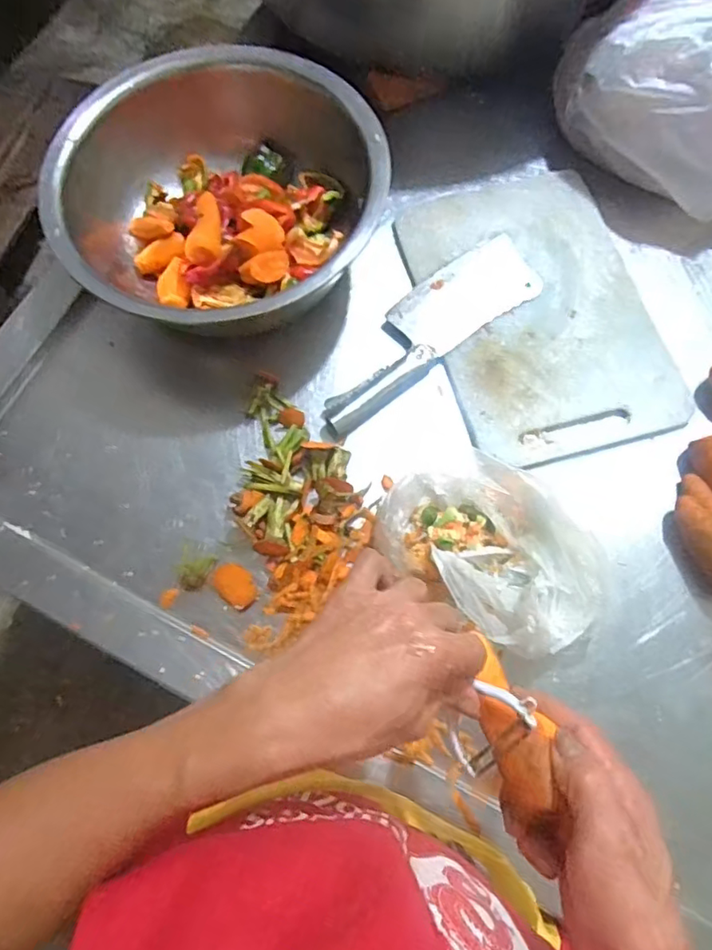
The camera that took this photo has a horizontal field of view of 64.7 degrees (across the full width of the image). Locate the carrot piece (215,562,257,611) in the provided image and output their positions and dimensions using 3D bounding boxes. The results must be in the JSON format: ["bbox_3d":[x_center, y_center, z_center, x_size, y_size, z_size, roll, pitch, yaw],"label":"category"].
[{"bbox_3d":[-0.114,0.103,0.531,0.032,0.006,0.046,-43,76,-12],"label":"carrot piece"}]

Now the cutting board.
[{"bbox_3d":[0.201,-0.187,0.625,0.231,0.010,0.339,-16,72,-3],"label":"cutting board"}]

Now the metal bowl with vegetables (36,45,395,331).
[{"bbox_3d":[-0.146,-0.284,0.609,0.314,0.120,0.329,-1,72,2],"label":"metal bowl with vegetables"}]

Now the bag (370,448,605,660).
[{"bbox_3d":[0.133,0.065,0.527,0.213,0.045,0.146,34,76,12],"label":"bag"}]

